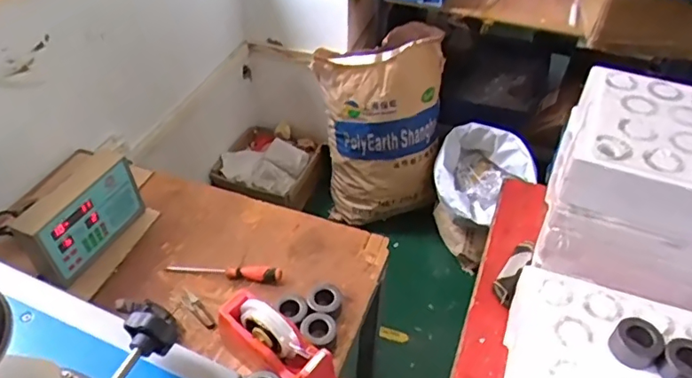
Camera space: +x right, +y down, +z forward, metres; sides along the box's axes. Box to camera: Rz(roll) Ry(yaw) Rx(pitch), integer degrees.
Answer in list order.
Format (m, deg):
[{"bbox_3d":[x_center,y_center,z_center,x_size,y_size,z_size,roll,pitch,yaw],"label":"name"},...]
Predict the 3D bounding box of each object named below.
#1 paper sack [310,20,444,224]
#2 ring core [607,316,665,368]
[{"bbox_3d":[0.110,-0.189,1.825,0.402,0.608,0.244,-5,44,-7],"label":"paper sack"},{"bbox_3d":[0.406,0.213,0.750,0.064,0.040,0.059,1,43,-1],"label":"ring core"}]

